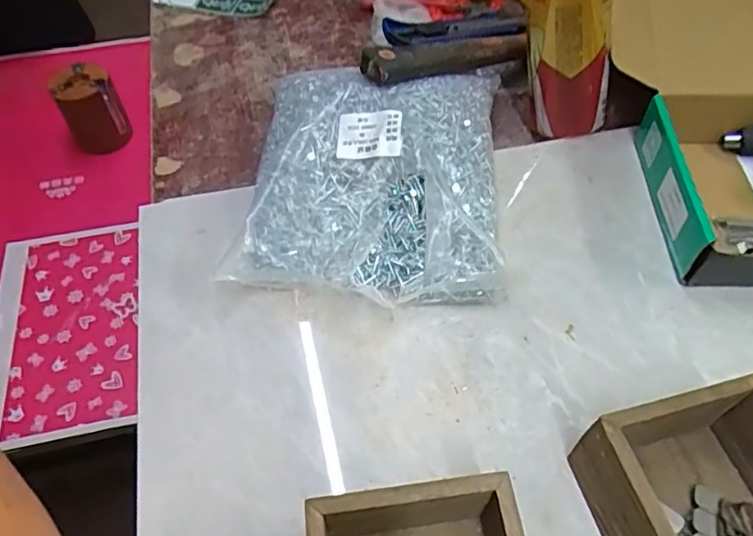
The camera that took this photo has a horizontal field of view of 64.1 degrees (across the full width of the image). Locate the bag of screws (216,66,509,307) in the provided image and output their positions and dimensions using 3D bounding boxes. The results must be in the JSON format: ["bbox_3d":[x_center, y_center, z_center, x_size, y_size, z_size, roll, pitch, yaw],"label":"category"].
[{"bbox_3d":[0.000,-0.076,0.462,0.187,0.054,0.220,2,55,0],"label":"bag of screws"}]

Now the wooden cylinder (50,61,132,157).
[{"bbox_3d":[-0.398,-0.221,0.841,0.078,0.103,0.077,-24,57,-16],"label":"wooden cylinder"}]

